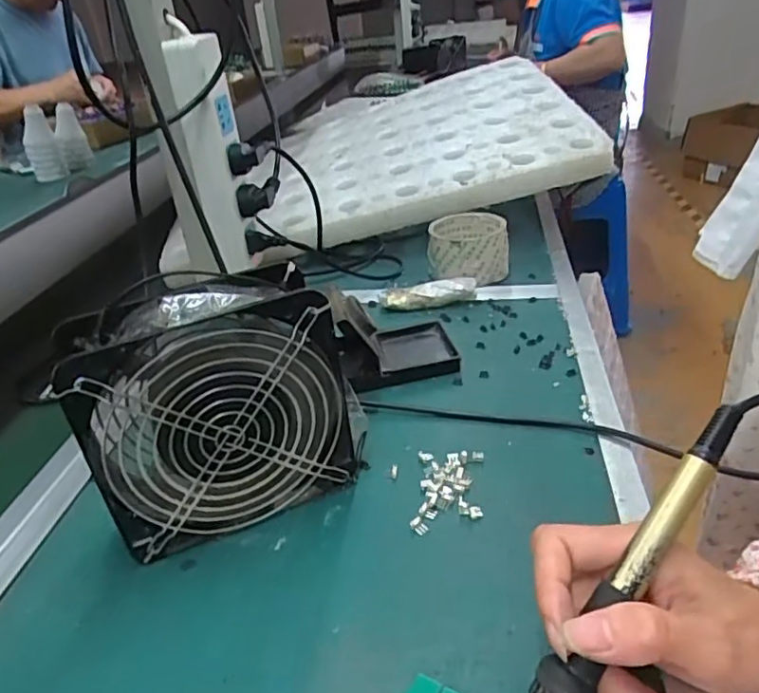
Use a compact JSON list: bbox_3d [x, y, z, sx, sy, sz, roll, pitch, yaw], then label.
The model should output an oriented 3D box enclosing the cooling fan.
[{"bbox_3d":[-0.095,0.039,0.375,0.157,0.153,0.056,-18,33,-18],"label":"cooling fan"}]

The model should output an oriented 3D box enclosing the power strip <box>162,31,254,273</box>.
[{"bbox_3d":[-0.156,-0.180,0.587,0.042,0.210,0.055,-3,31,6],"label":"power strip"}]

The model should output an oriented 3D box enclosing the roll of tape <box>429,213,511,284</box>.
[{"bbox_3d":[0.099,-0.107,0.663,0.082,0.054,0.086,1,32,13],"label":"roll of tape"}]

